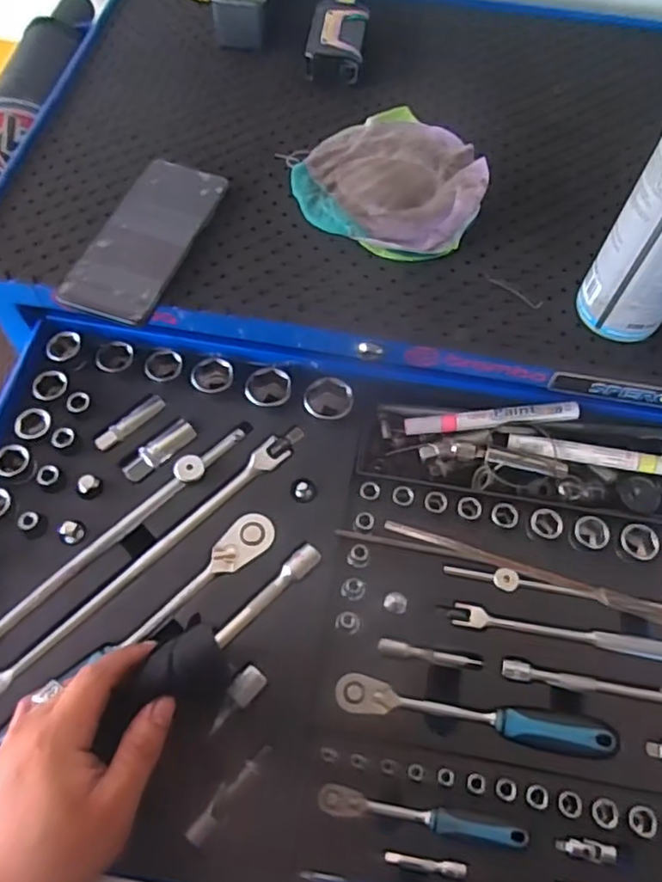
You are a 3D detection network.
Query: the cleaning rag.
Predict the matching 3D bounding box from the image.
[{"bbox_3d":[0.057,-0.228,0.540,0.152,0.027,0.155,29,64,14],"label":"cleaning rag"}]

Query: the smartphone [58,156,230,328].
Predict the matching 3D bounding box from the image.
[{"bbox_3d":[-0.145,-0.162,0.505,0.070,0.014,0.164,16,61,7],"label":"smartphone"}]

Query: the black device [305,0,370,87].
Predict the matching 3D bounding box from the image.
[{"bbox_3d":[0.008,-0.399,0.623,0.053,0.027,0.114,7,61,3],"label":"black device"}]

